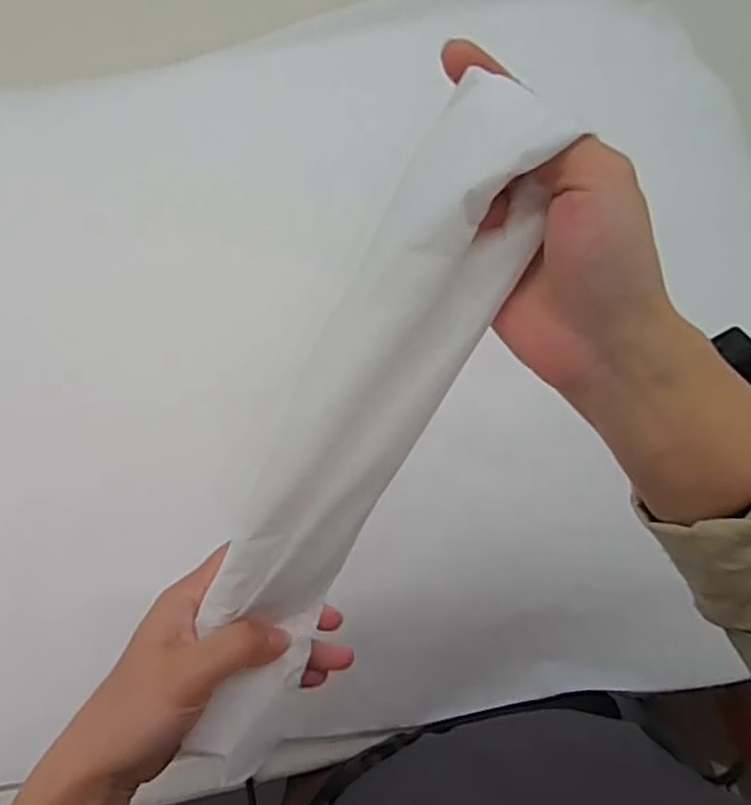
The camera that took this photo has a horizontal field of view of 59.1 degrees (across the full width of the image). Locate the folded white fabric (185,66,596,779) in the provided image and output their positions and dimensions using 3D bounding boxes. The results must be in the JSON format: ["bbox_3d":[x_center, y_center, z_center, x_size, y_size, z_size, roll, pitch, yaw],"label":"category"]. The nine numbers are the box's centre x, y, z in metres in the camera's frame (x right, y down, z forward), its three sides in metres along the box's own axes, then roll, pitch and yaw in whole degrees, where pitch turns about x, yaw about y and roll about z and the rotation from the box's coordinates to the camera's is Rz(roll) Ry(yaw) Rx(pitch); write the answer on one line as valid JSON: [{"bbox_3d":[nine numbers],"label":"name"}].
[{"bbox_3d":[-0.011,0.021,0.282,0.057,0.046,0.303,28,107,9],"label":"folded white fabric"}]

